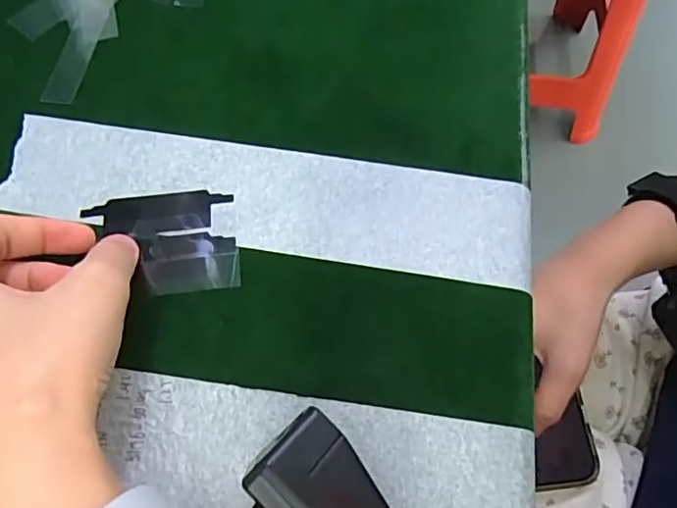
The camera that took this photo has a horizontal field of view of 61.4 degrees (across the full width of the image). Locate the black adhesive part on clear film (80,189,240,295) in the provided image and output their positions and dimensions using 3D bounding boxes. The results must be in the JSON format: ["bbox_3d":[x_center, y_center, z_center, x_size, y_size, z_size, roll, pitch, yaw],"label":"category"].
[{"bbox_3d":[-0.073,-0.006,0.239,0.061,0.004,0.047,-5,65,-3],"label":"black adhesive part on clear film"}]

